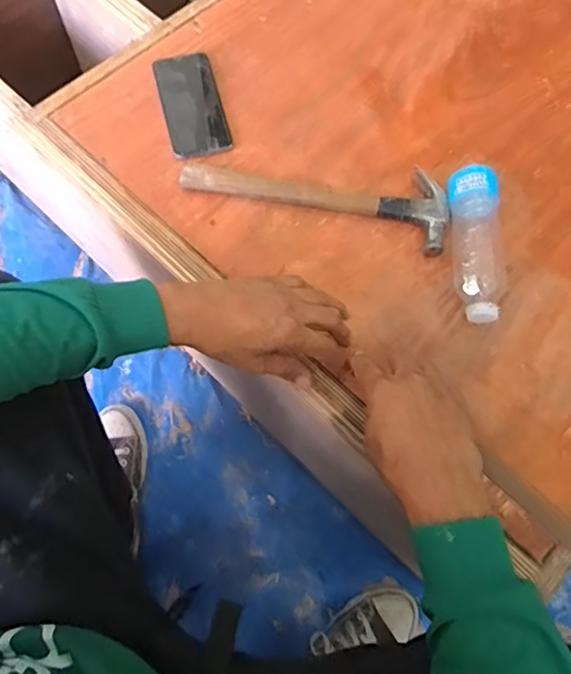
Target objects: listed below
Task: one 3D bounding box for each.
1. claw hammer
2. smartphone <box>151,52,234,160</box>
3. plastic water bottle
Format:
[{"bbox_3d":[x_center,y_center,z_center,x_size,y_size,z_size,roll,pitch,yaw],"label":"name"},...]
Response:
[{"bbox_3d":[0.041,-0.183,0.665,0.311,0.028,0.100,15,69,4],"label":"claw hammer"},{"bbox_3d":[-0.120,-0.294,0.704,0.077,0.013,0.149,-17,76,3],"label":"smartphone"},{"bbox_3d":[0.222,-0.103,0.632,0.059,0.060,0.185,-2,68,-2],"label":"plastic water bottle"}]

